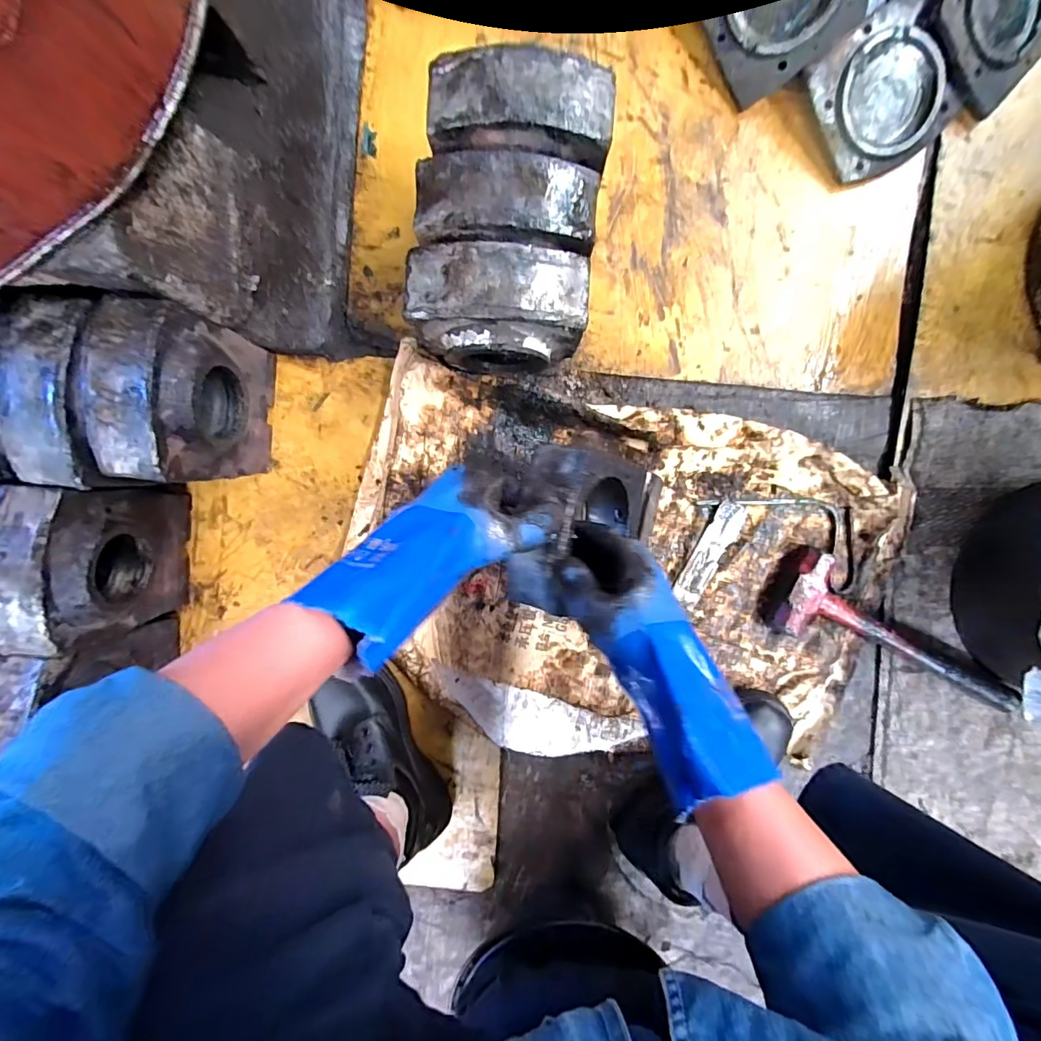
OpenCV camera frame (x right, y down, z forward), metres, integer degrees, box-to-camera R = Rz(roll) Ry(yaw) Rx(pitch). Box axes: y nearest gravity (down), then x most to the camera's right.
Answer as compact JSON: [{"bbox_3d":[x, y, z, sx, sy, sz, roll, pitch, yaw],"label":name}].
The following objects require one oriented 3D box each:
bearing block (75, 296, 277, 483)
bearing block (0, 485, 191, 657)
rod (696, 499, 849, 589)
[{"bbox_3d":[-0.316,-0.114,0.479,0.090,0.172,0.153,2,95,1],"label":"bearing block"},{"bbox_3d":[-0.425,0.040,0.491,0.083,0.173,0.152,9,96,0],"label":"bearing block"},{"bbox_3d":[0.316,0.000,0.572,0.200,0.007,0.081,28,93,0],"label":"rod"}]

